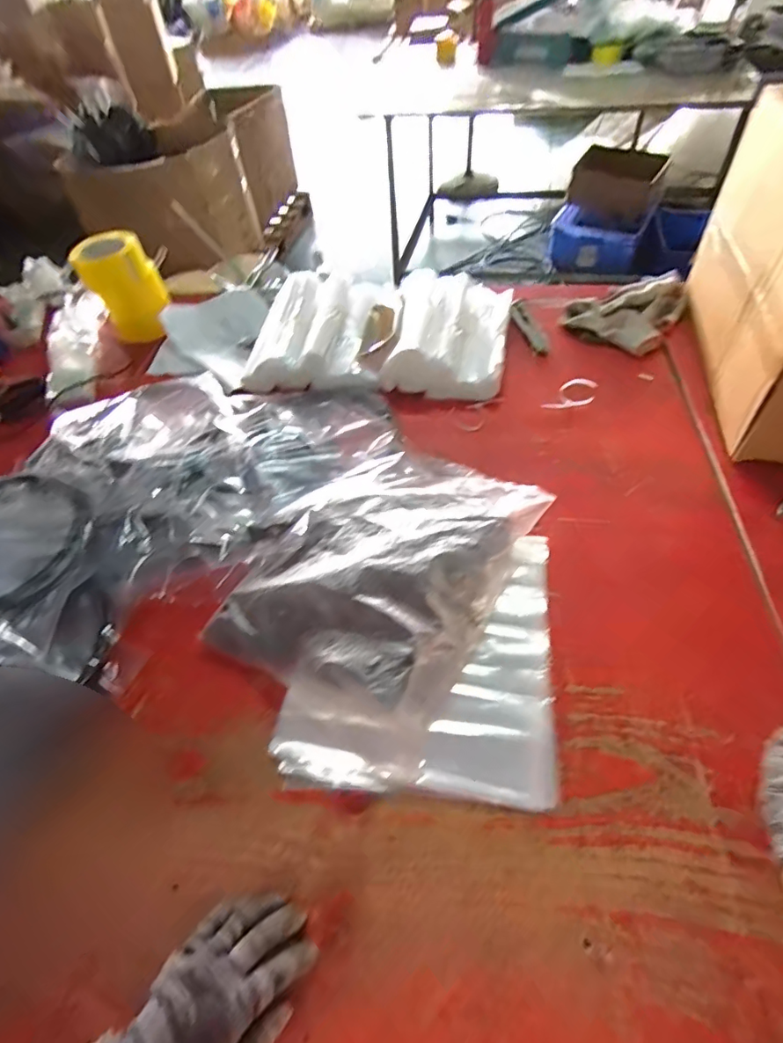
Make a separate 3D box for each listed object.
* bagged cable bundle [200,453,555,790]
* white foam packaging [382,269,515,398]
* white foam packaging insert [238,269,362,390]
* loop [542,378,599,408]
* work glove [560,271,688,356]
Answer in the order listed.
[{"bbox_3d":[-0.021,0.061,0.593,0.280,0.062,0.426,24,57,22],"label":"bagged cable bundle"},{"bbox_3d":[0.099,-0.338,0.878,0.202,0.062,0.279,7,53,11],"label":"white foam packaging"},{"bbox_3d":[-0.146,-0.347,0.891,0.185,0.057,0.273,3,52,8],"label":"white foam packaging insert"},{"bbox_3d":[0.288,-0.198,0.796,0.052,0.006,0.096,36,63,28],"label":"loop"},{"bbox_3d":[0.427,-0.396,0.909,0.175,0.044,0.215,30,60,26],"label":"work glove"}]

